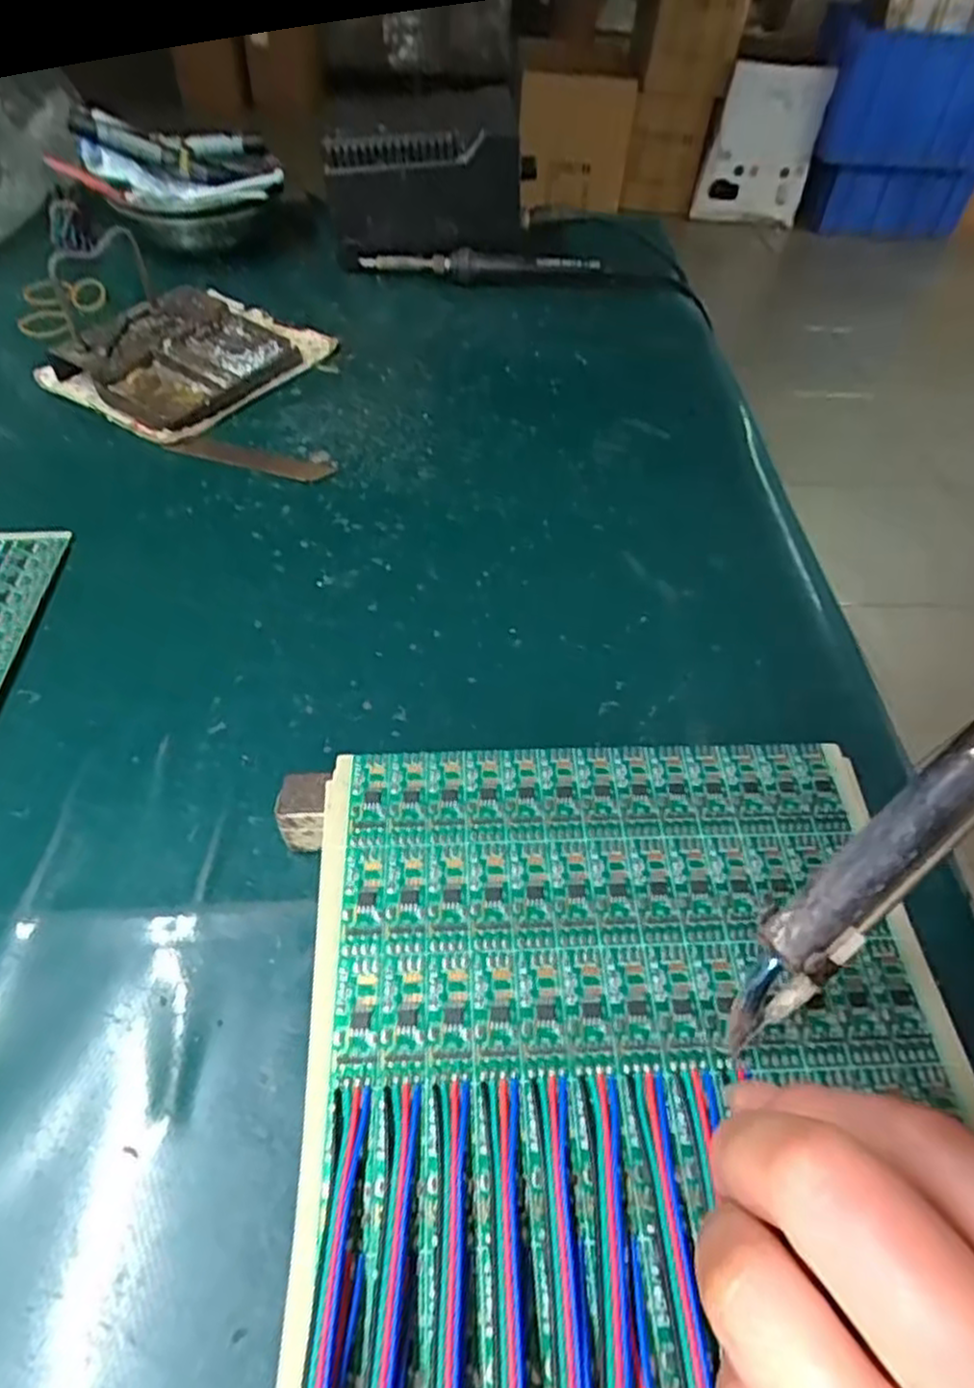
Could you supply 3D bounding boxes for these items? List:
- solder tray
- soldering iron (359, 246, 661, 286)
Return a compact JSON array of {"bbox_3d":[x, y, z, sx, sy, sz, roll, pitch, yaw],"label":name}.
[{"bbox_3d":[-0.181,-0.217,0.463,0.109,0.029,0.149,32,56,21],"label":"solder tray"},{"bbox_3d":[0.019,-0.322,0.561,0.221,0.021,0.017,1,51,-2],"label":"soldering iron"}]

